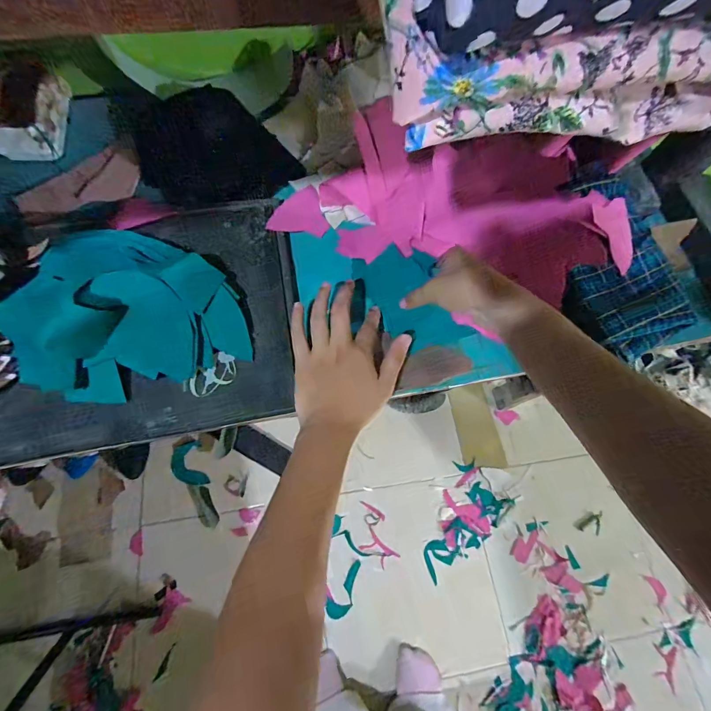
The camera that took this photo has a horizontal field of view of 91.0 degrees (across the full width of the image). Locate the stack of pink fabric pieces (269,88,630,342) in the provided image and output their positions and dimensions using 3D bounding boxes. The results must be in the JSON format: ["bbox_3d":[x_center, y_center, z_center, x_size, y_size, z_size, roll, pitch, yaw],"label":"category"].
[{"bbox_3d":[0.101,-0.168,0.386,0.352,0.063,0.179,14,70,12],"label":"stack of pink fabric pieces"}]

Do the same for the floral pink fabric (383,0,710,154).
[{"bbox_3d":[0.107,-0.122,0.146,0.196,0.051,0.033,-2,70,-3],"label":"floral pink fabric"}]

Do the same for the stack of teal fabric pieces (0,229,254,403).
[{"bbox_3d":[-0.211,-0.051,0.324,0.186,0.047,0.172,-19,72,-9],"label":"stack of teal fabric pieces"}]

